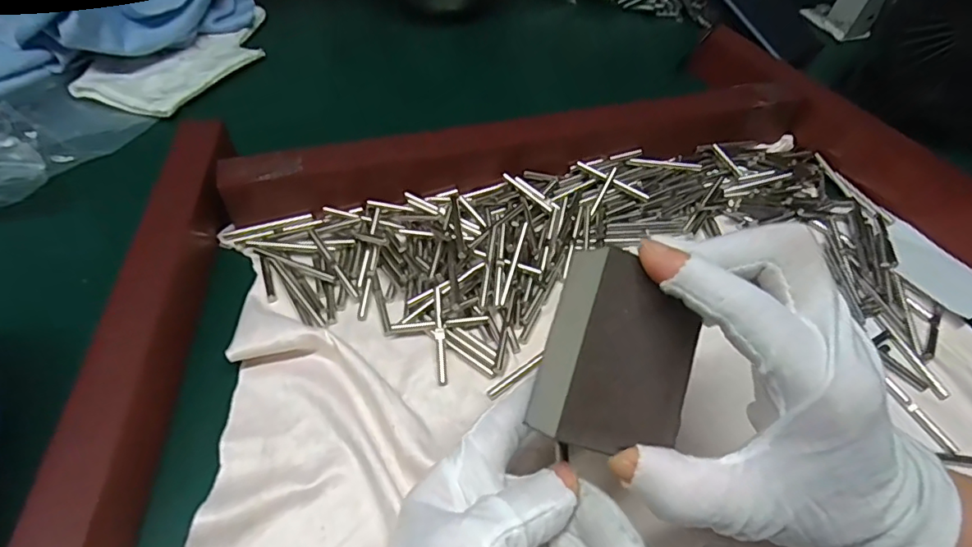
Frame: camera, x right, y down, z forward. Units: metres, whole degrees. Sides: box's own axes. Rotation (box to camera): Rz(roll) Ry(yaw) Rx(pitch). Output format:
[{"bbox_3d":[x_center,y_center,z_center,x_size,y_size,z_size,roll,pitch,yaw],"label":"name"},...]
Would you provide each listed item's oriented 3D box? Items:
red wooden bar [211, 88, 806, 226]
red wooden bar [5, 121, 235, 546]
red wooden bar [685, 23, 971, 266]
[{"bbox_3d":[0.038,-0.086,0.360,0.394,0.035,0.027,-11,55,-13],"label":"red wooden bar"},{"bbox_3d":[-0.161,0.073,0.228,0.029,0.042,0.379,0,54,-6],"label":"red wooden bar"},{"bbox_3d":[0.300,-0.059,0.363,0.032,0.037,0.395,-26,60,-22],"label":"red wooden bar"}]

